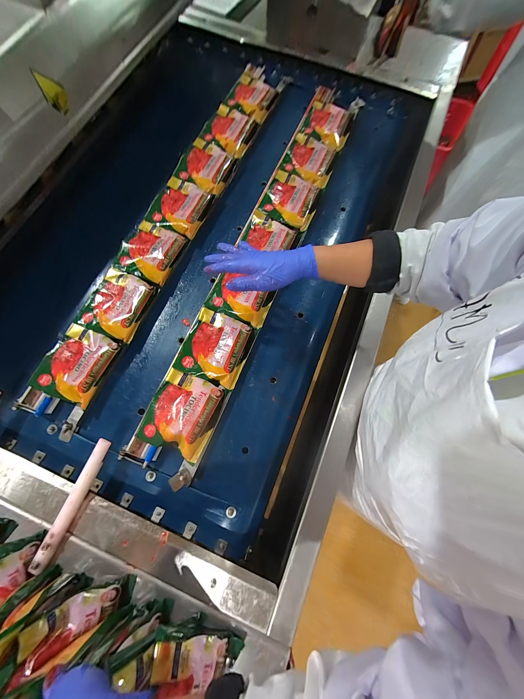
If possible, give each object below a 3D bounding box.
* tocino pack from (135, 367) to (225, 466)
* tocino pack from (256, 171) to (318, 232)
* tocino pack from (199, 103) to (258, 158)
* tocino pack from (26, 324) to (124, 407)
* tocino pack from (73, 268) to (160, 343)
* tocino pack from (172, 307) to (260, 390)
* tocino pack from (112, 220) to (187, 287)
[{"bbox_3d":[-0.149,0.123,0.452,0.124,0.043,0.142,21,76,11],"label":"tocino pack"},{"bbox_3d":[0.075,-0.378,0.585,0.131,0.022,0.148,21,76,11],"label":"tocino pack"},{"bbox_3d":[-0.096,-0.633,0.682,0.136,0.034,0.172,13,74,9],"label":"tocino pack"},{"bbox_3d":[-0.371,0.028,0.473,0.121,0.023,0.142,20,75,11],"label":"tocino pack"},{"bbox_3d":[-0.312,-0.100,0.511,0.126,0.016,0.142,18,75,10],"label":"tocino pack"},{"bbox_3d":[-0.092,-0.005,0.481,0.127,0.016,0.139,21,72,3],"label":"tocino pack"},{"bbox_3d":[-0.262,-0.231,0.549,0.131,0.027,0.141,18,75,10],"label":"tocino pack"}]

